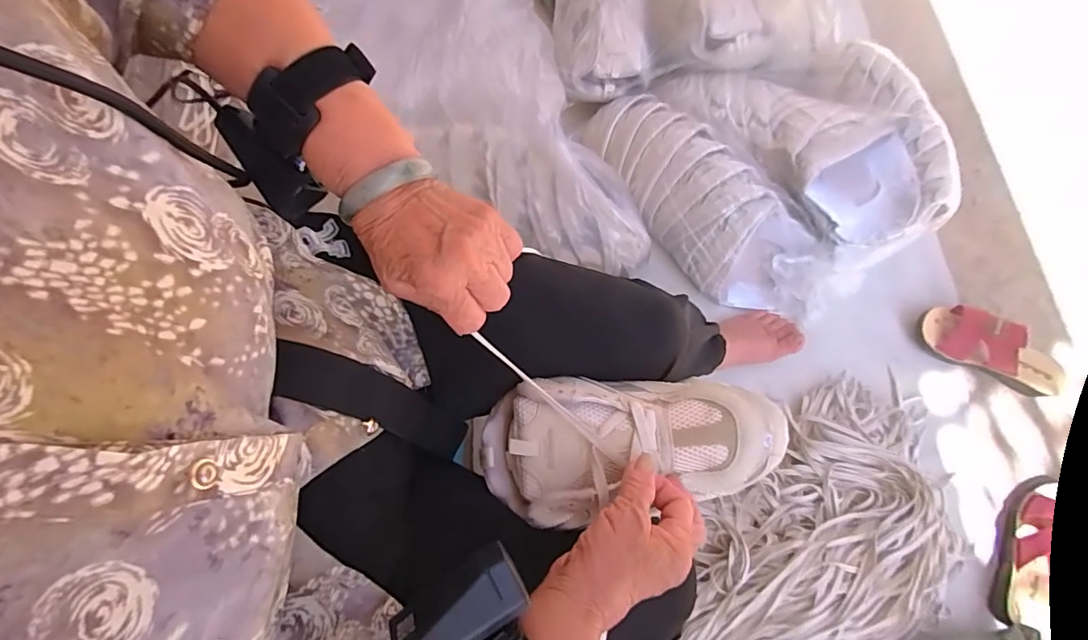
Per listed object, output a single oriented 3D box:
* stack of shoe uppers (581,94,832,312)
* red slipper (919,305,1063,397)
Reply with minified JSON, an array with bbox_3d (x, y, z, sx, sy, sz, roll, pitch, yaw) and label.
[{"bbox_3d":[0.240,-0.173,0.774,0.434,0.132,0.147,45,81,-2],"label":"stack of shoe uppers"},{"bbox_3d":[0.712,0.047,0.803,0.228,0.075,0.087,25,78,7],"label":"red slipper"}]

